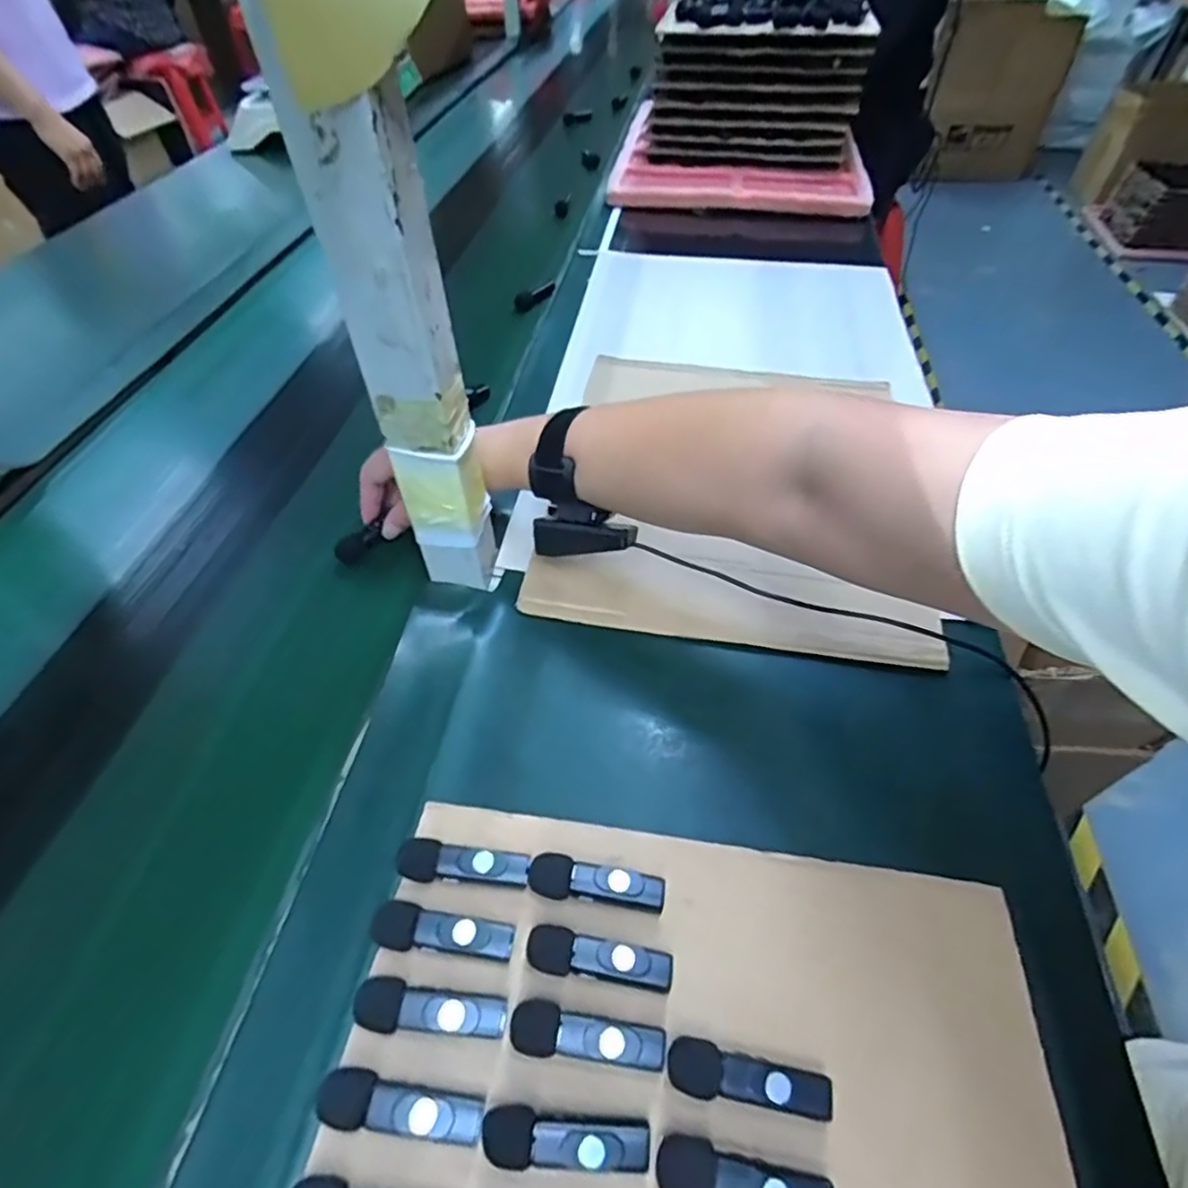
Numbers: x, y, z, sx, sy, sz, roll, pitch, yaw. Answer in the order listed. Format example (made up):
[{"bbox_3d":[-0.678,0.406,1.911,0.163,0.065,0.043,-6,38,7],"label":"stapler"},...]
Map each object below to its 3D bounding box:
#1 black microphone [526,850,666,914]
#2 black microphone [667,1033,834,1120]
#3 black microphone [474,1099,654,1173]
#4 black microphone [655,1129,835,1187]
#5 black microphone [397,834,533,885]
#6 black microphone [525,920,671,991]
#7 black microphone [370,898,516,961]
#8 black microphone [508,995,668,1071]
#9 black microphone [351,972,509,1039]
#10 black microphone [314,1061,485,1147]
[{"bbox_3d":[0.001,0.141,0.300,0.065,0.016,0.020,9,50,8],"label":"black microphone"},{"bbox_3d":[0.063,0.199,0.253,0.065,0.013,0.020,12,50,10],"label":"black microphone"},{"bbox_3d":[-0.011,0.214,0.242,0.064,0.019,0.018,5,49,4],"label":"black microphone"},{"bbox_3d":[0.057,0.223,0.235,0.065,0.014,0.019,10,50,8],"label":"black microphone"},{"bbox_3d":[-0.064,0.132,0.306,0.064,0.015,0.020,5,49,4],"label":"black microphone"},{"bbox_3d":[0.002,0.165,0.280,0.065,0.017,0.019,10,50,8],"label":"black microphone"},{"bbox_3d":[-0.070,0.158,0.286,0.063,0.017,0.020,9,50,8],"label":"black microphone"},{"bbox_3d":[-0.003,0.188,0.262,0.064,0.019,0.020,9,50,8],"label":"black microphone"},{"bbox_3d":[-0.070,0.181,0.268,0.064,0.018,0.020,8,49,7],"label":"black microphone"},{"bbox_3d":[-0.077,0.205,0.247,0.064,0.019,0.018,9,50,7],"label":"black microphone"}]

